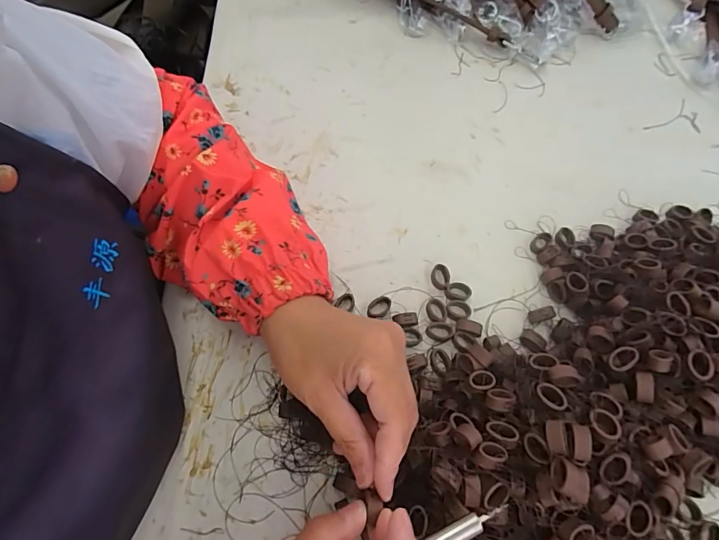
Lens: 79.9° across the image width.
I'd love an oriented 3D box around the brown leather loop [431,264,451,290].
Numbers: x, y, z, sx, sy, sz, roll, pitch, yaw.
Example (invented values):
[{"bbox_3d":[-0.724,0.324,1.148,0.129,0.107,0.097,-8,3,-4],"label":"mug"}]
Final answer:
[{"bbox_3d":[0.070,0.006,0.372,0.016,0.006,0.022,11,67,2],"label":"brown leather loop"}]

